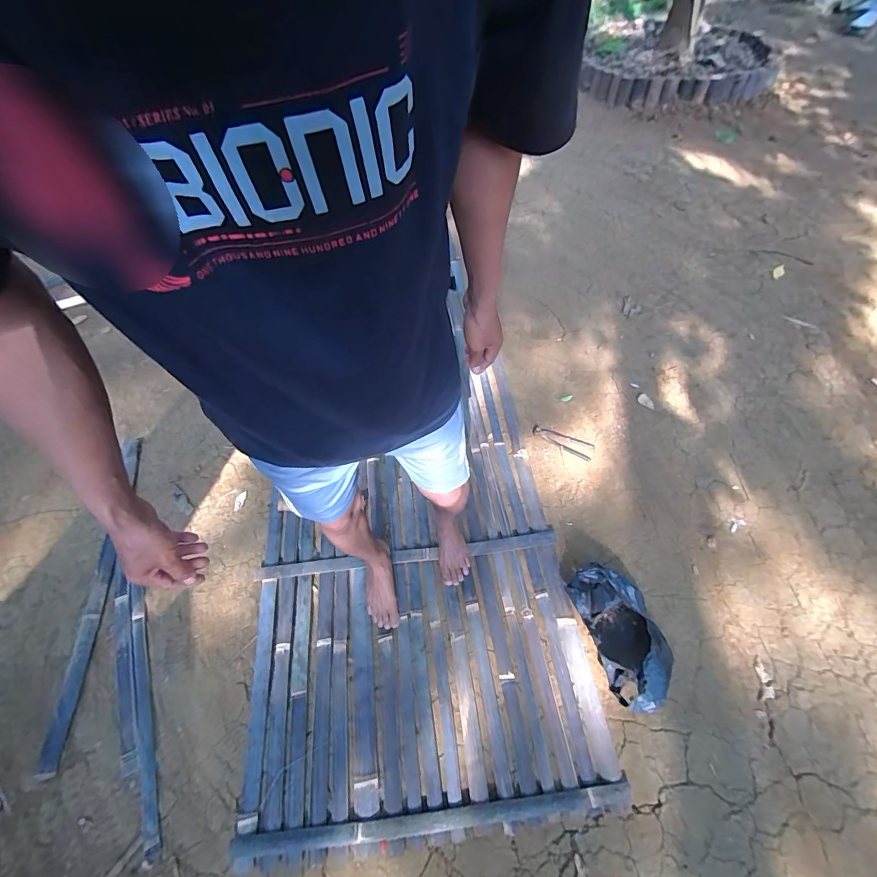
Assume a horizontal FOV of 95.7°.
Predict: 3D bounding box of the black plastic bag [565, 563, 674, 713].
[{"bbox_3d":[0.484,0.502,1.042,0.167,0.118,0.325,-13,57,-7],"label":"black plastic bag"}]

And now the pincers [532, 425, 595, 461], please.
[{"bbox_3d":[0.448,0.010,1.442,0.220,0.009,0.072,22,60,16],"label":"pincers"}]

